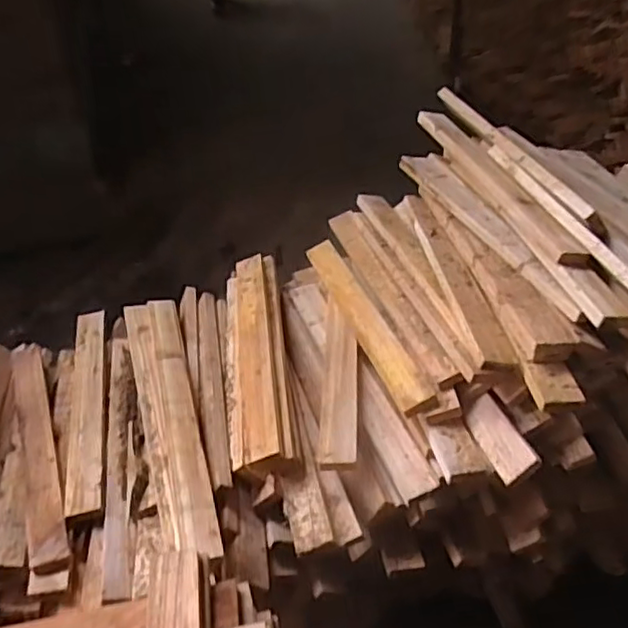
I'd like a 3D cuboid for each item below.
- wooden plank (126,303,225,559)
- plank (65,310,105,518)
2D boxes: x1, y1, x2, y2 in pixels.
[{"bbox_3d":[-0.237,0.151,0.993,0.092,0.029,0.551,-25,39,-1],"label":"wooden plank"},{"bbox_3d":[-0.390,0.146,1.069,0.057,0.033,0.458,-9,41,-10],"label":"plank"}]

